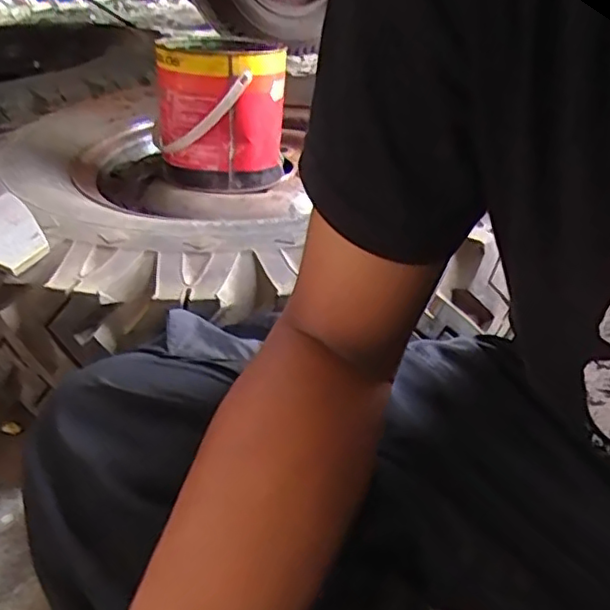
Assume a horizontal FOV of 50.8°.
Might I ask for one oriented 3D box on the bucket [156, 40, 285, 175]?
[{"bbox_3d":[-0.106,-0.237,0.755,0.129,0.131,0.125,-3,33,2],"label":"bucket"}]

